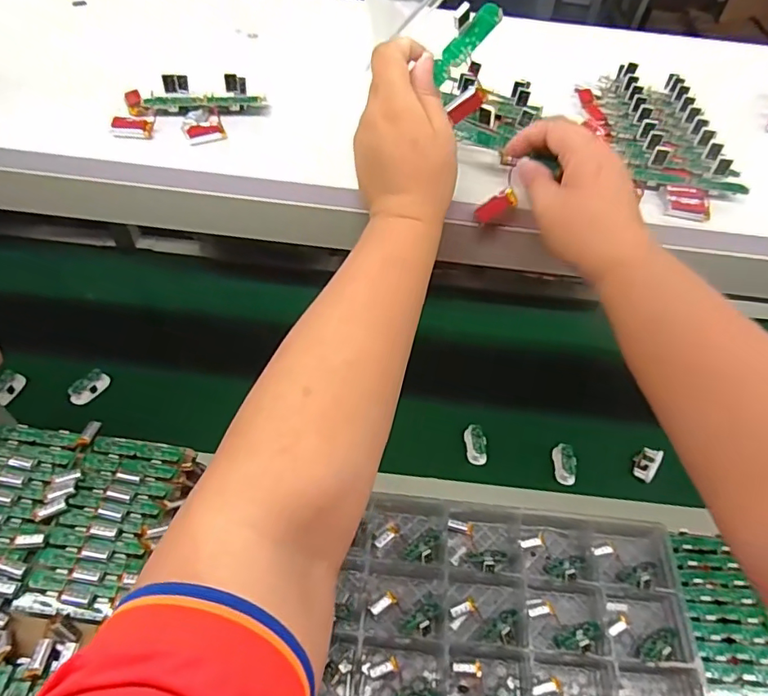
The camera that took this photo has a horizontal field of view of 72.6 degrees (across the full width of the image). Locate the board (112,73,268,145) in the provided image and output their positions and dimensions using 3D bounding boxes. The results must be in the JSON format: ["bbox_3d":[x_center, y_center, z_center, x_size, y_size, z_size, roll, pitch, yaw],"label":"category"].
[{"bbox_3d":[-0.159,-0.199,0.428,0.112,0.025,0.074,0,51,-6],"label":"board"}]

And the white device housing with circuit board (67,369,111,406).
[{"bbox_3d":[-0.449,0.059,0.797,0.010,0.034,0.059,-4,36,44],"label":"white device housing with circuit board"}]

